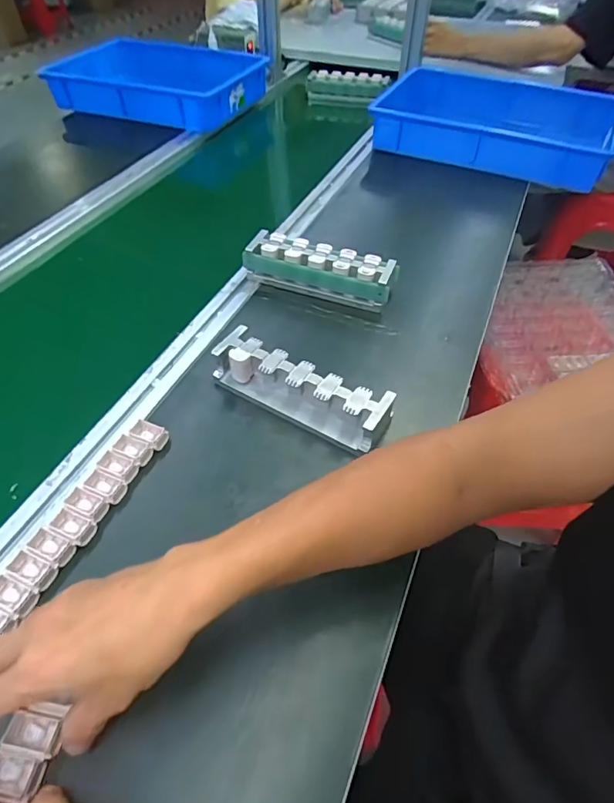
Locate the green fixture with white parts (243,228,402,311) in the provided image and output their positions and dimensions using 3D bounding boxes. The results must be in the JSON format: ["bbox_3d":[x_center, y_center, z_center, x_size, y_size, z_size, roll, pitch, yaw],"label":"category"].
[{"bbox_3d":[0.016,-0.173,0.639,0.196,0.052,0.061,13,50,12],"label":"green fixture with white parts"}]

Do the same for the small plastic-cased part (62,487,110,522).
[{"bbox_3d":[-0.194,0.090,0.427,0.038,0.012,0.021,18,51,16],"label":"small plastic-cased part"}]

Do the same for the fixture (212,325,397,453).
[{"bbox_3d":[-0.006,-0.014,0.499,0.190,0.048,0.054,25,53,21],"label":"fixture"}]

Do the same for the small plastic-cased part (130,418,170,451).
[{"bbox_3d":[-0.155,0.033,0.480,0.037,0.014,0.022,21,52,18],"label":"small plastic-cased part"}]

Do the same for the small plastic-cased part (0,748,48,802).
[{"bbox_3d":[-0.186,0.233,0.303,0.038,0.015,0.021,8,49,8],"label":"small plastic-cased part"}]

